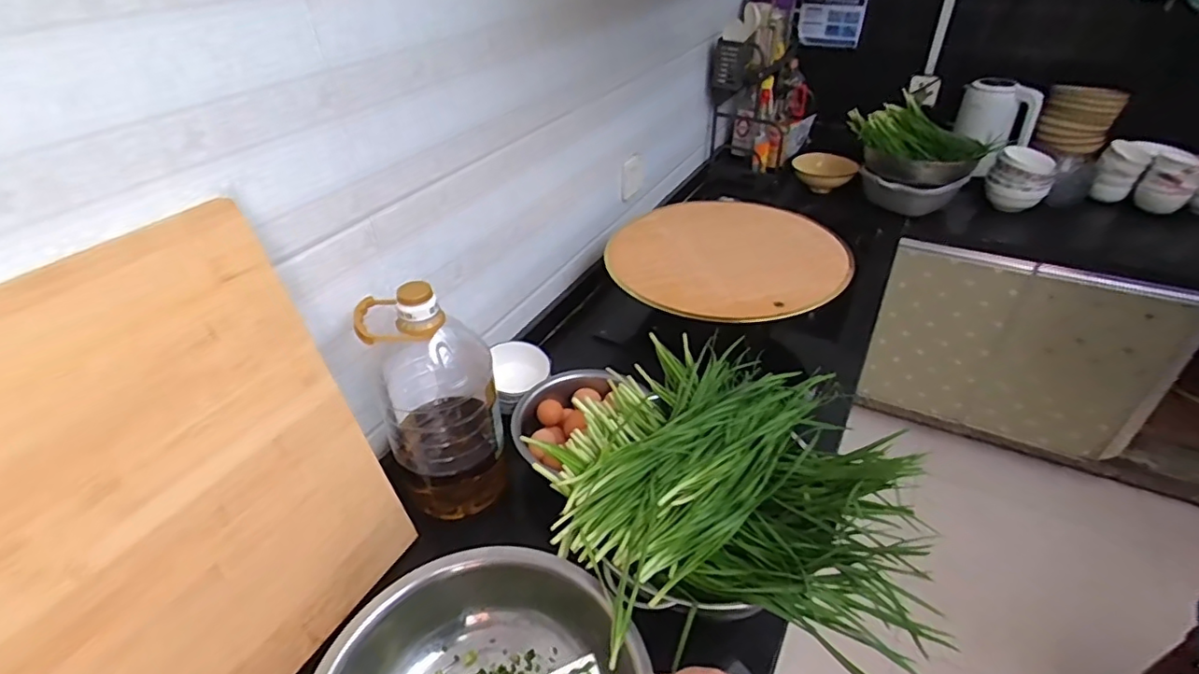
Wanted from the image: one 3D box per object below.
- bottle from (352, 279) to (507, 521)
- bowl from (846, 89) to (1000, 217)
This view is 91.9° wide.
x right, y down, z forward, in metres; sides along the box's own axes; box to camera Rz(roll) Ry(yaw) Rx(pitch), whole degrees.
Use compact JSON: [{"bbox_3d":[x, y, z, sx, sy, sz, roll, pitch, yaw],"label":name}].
[{"bbox_3d":[-0.216,0.080,0.790,0.142,0.335,0.138,-11,39,-12],"label":"bottle"},{"bbox_3d":[0.900,-0.498,1.681,0.360,0.245,0.306,30,47,34],"label":"bowl"}]

